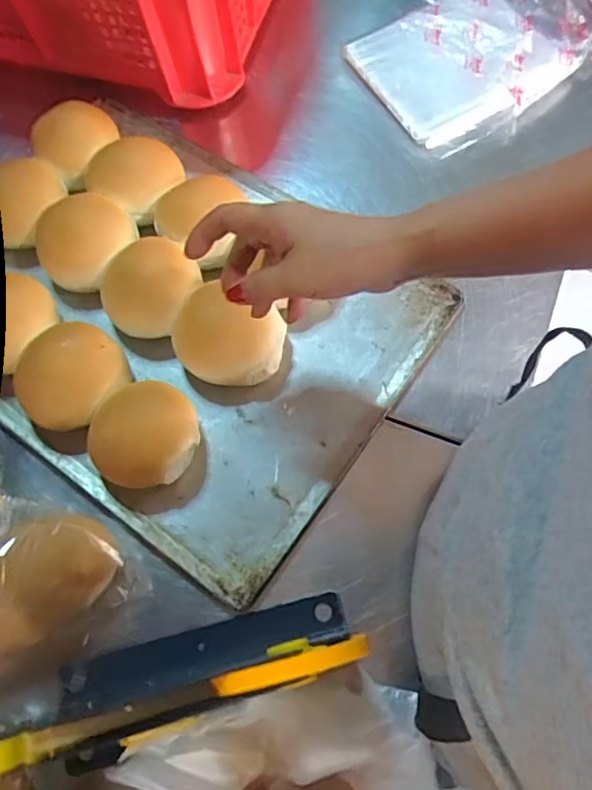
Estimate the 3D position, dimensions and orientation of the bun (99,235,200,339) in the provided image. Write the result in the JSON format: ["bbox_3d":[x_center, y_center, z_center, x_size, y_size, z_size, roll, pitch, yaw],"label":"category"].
[{"bbox_3d":[-0.127,-0.092,0.496,0.073,0.048,0.088,33,75,13],"label":"bun"}]

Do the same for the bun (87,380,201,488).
[{"bbox_3d":[-0.117,0.030,0.444,0.075,0.057,0.087,9,71,5],"label":"bun"}]

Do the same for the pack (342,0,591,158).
[{"bbox_3d":[0.219,-0.383,0.587,0.293,0.032,0.188,-30,76,-2],"label":"pack"}]

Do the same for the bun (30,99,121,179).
[{"bbox_3d":[-0.216,-0.250,0.556,0.078,0.043,0.076,-1,70,2],"label":"bun"}]

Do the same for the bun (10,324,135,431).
[{"bbox_3d":[-0.190,-0.016,0.467,0.090,0.051,0.078,-39,73,-11],"label":"bun"}]

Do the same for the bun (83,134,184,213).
[{"bbox_3d":[-0.152,-0.215,0.541,0.075,0.046,0.082,-1,70,2],"label":"bun"}]

